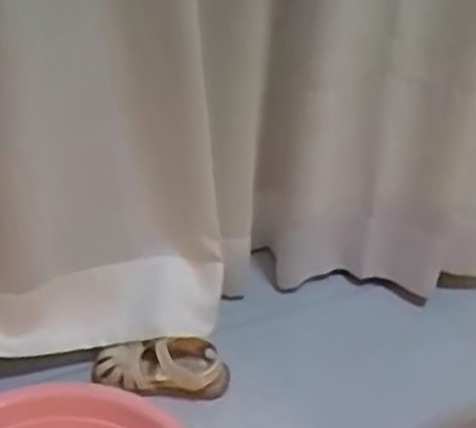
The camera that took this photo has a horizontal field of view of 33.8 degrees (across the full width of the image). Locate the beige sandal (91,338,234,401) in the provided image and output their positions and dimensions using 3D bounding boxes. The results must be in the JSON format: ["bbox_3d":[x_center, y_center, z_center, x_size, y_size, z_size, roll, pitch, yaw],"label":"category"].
[{"bbox_3d":[-0.086,0.178,0.890,0.149,0.056,0.057,-4,38,-10],"label":"beige sandal"}]

